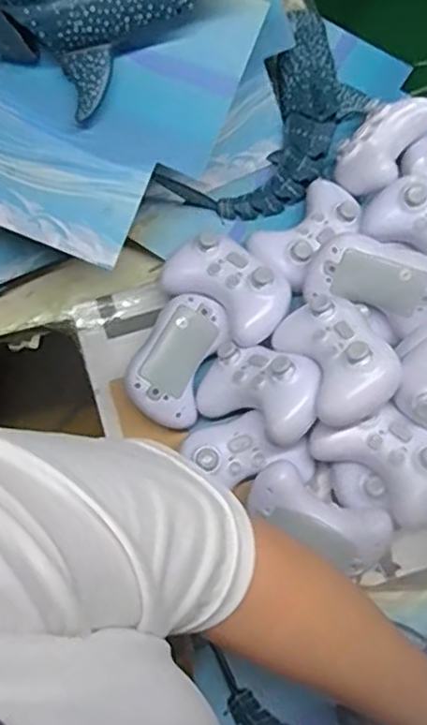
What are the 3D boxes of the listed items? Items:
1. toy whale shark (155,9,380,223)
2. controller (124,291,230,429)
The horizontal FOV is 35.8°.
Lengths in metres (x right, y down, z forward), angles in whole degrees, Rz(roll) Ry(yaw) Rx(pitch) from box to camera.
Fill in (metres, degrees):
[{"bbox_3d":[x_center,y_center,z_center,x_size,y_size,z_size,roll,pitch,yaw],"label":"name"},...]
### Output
[{"bbox_3d":[0.063,-0.220,0.624,0.114,0.043,0.244,35,74,9],"label":"toy whale shark"},{"bbox_3d":[-0.028,-0.003,0.558,0.065,0.031,0.108,30,79,-13],"label":"controller"}]

